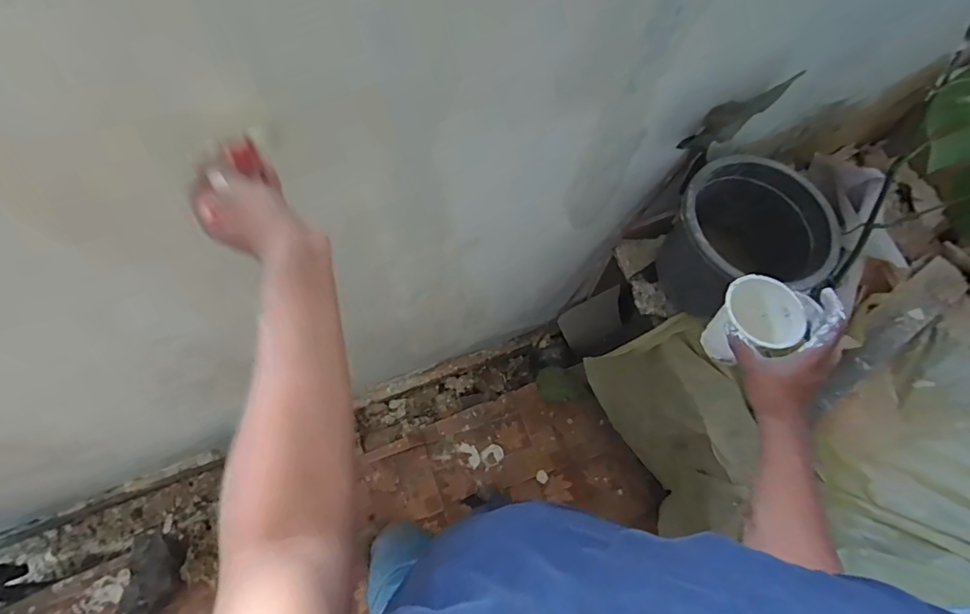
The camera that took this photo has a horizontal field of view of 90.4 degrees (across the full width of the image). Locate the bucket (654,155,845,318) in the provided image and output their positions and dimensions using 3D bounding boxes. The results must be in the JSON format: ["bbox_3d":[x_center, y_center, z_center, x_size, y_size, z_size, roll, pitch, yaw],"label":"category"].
[{"bbox_3d":[0.515,-0.138,0.993,0.277,0.207,0.264,1,67,-2],"label":"bucket"}]

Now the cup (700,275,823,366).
[{"bbox_3d":[0.317,0.026,0.589,0.086,0.105,0.088,1,67,-2],"label":"cup"}]

